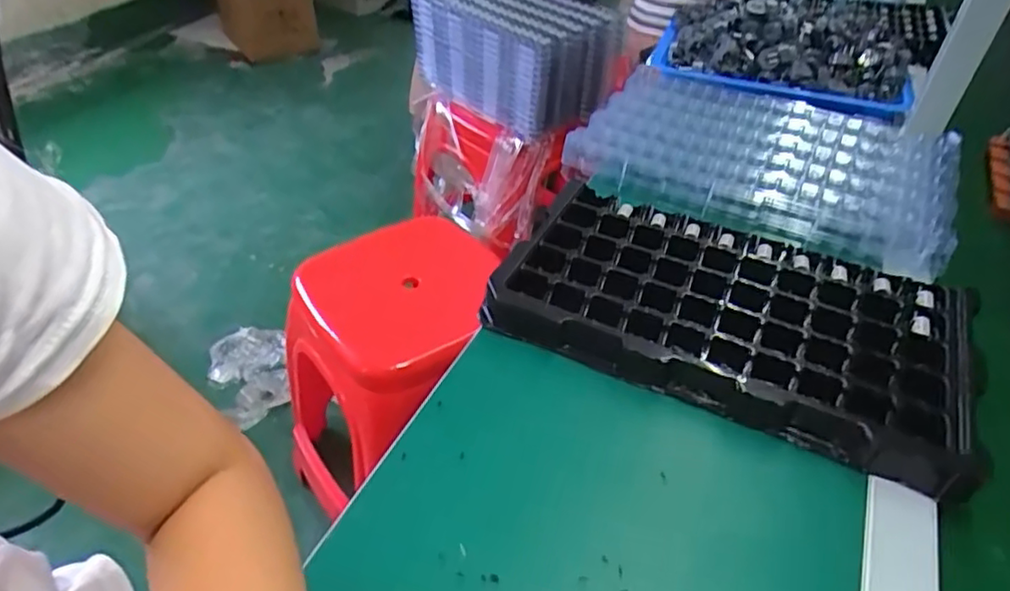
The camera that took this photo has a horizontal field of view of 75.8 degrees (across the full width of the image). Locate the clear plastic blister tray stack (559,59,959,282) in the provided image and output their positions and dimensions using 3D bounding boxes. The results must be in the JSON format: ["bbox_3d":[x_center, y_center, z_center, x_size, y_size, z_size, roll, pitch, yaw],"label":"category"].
[{"bbox_3d":[0.280,-0.162,0.708,0.379,0.042,0.285,19,44,16],"label":"clear plastic blister tray stack"}]

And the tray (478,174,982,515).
[{"bbox_3d":[0.182,0.013,0.528,0.345,0.037,0.196,21,44,18],"label":"tray"}]

